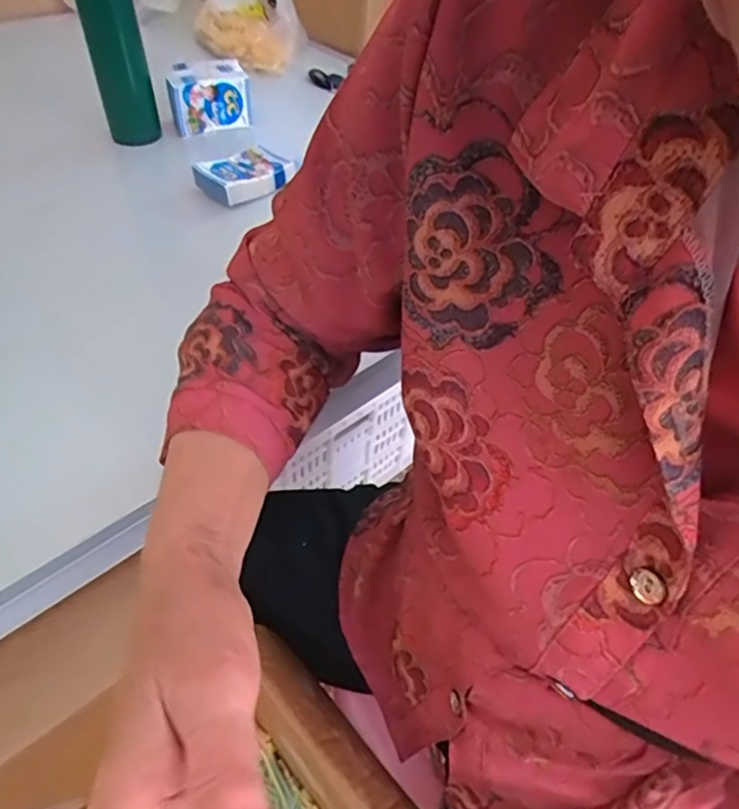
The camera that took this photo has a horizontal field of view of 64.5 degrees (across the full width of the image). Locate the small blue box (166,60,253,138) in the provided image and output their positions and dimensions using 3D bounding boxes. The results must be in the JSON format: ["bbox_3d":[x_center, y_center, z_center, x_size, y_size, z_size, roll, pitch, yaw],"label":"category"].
[{"bbox_3d":[-0.246,-0.471,0.900,0.118,0.079,0.079,-17,50,-18],"label":"small blue box"}]

